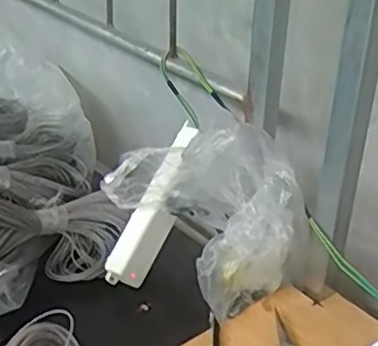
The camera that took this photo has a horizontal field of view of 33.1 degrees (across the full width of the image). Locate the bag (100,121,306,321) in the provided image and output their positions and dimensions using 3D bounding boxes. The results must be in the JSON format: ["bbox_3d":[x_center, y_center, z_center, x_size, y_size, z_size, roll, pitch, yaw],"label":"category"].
[{"bbox_3d":[0.016,0.025,0.658,0.120,0.156,0.201,-18,35,-31],"label":"bag"}]

